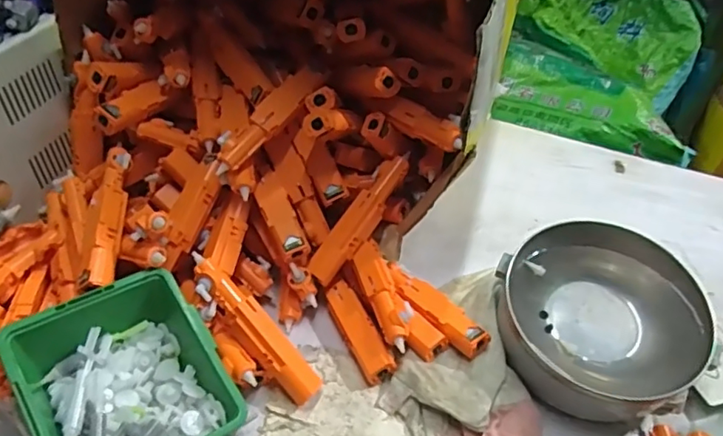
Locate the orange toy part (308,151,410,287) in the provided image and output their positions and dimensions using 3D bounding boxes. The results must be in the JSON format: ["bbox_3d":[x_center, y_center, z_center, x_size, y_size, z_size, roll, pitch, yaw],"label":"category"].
[{"bbox_3d":[0.000,-0.001,0.467,0.025,0.016,0.123,32,77,21],"label":"orange toy part"}]

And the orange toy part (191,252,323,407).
[{"bbox_3d":[-0.078,0.079,0.409,0.127,0.019,0.029,48,56,2],"label":"orange toy part"}]

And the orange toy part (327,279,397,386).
[{"bbox_3d":[-0.004,0.088,0.445,0.025,0.021,0.083,-18,47,-23],"label":"orange toy part"}]

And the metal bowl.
[{"bbox_3d":[0.180,0.074,0.435,0.137,0.074,0.132,-4,43,-9],"label":"metal bowl"}]

